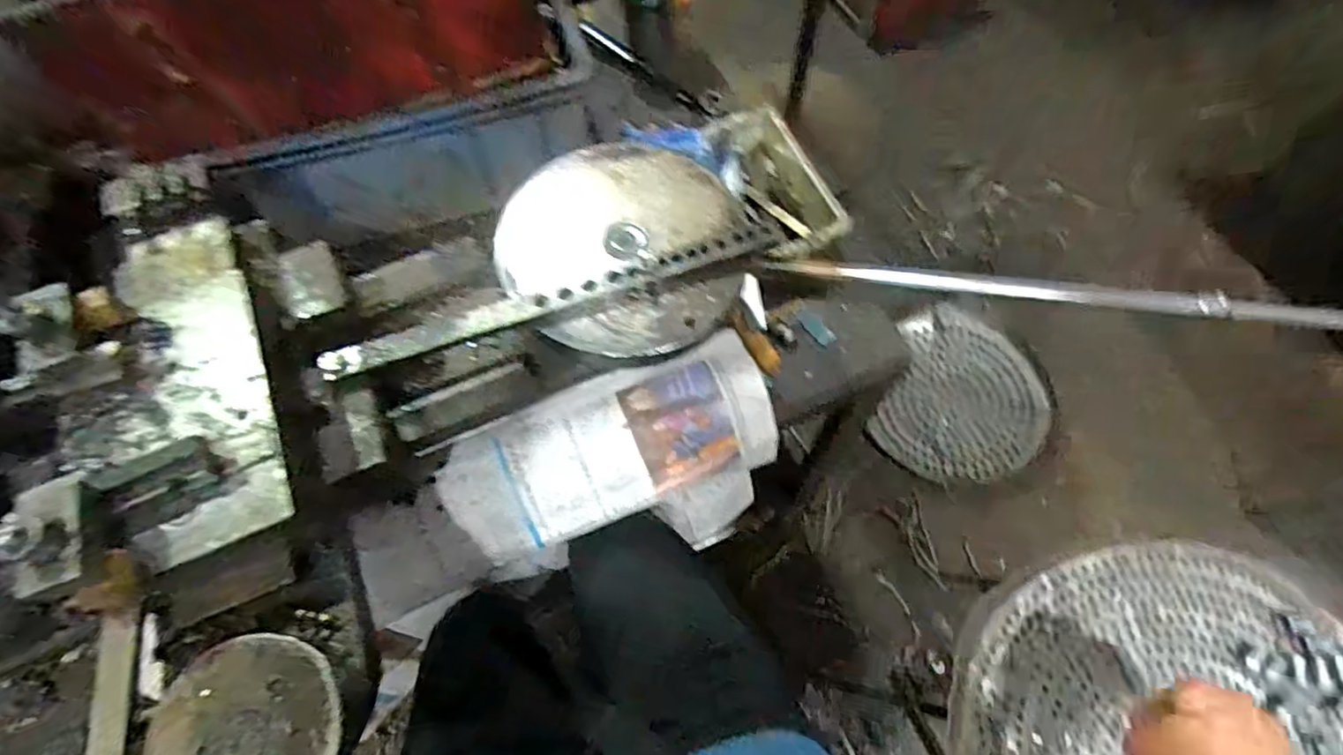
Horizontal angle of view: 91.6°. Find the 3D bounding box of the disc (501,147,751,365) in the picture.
[{"bbox_3d":[-0.039,-0.105,0.497,0.179,0.019,0.188,0,65,-1],"label":"disc"}]

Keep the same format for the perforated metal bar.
[{"bbox_3d":[-0.079,-0.055,0.469,0.323,0.022,0.028,-17,66,-7],"label":"perforated metal bar"}]

